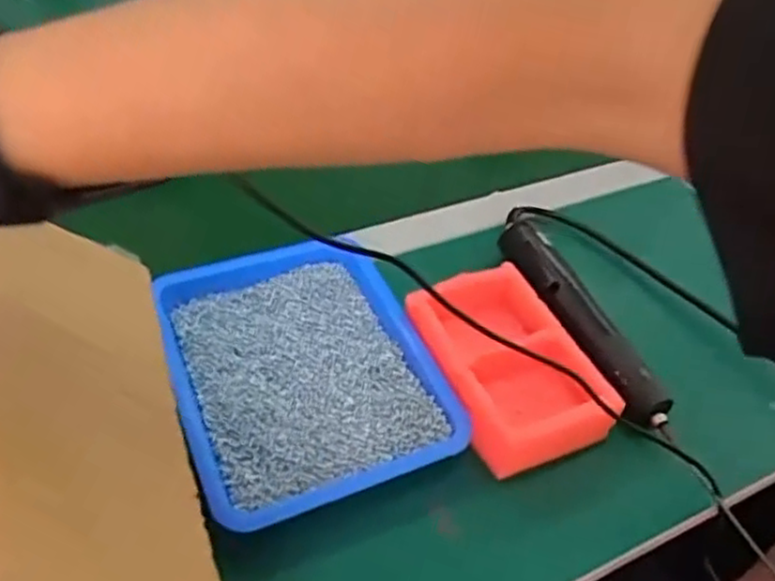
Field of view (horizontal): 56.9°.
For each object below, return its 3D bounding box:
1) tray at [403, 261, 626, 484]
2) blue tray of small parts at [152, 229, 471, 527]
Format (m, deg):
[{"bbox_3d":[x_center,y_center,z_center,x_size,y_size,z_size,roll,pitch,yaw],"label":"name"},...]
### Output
[{"bbox_3d":[0.084,0.050,0.508,0.094,0.035,0.149,-13,48,-19],"label":"tray"},{"bbox_3d":[-0.064,0.055,0.510,0.166,0.035,0.221,-13,48,-20],"label":"blue tray of small parts"}]

